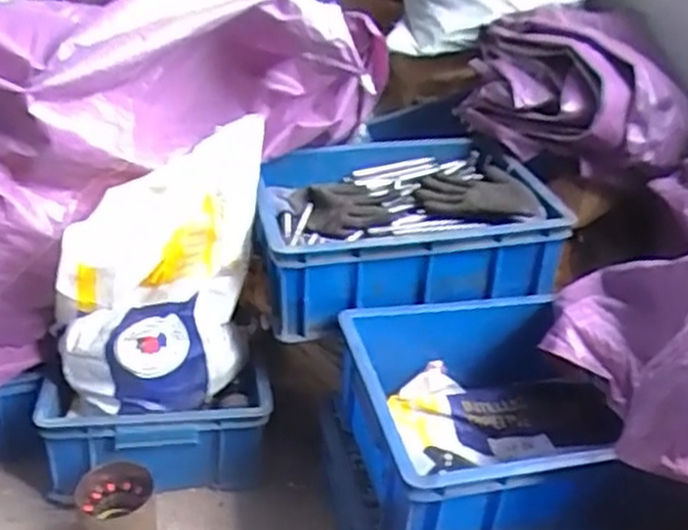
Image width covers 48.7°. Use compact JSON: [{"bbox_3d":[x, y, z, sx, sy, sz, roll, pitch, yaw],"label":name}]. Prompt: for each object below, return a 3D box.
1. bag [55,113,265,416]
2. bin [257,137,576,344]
[{"bbox_3d":[-0.214,0.030,0.926,0.259,0.326,0.121,-8,35,-22],"label":"bag"},{"bbox_3d":[0.070,-0.061,1.100,0.396,0.151,0.316,-2,33,-13],"label":"bin"}]

